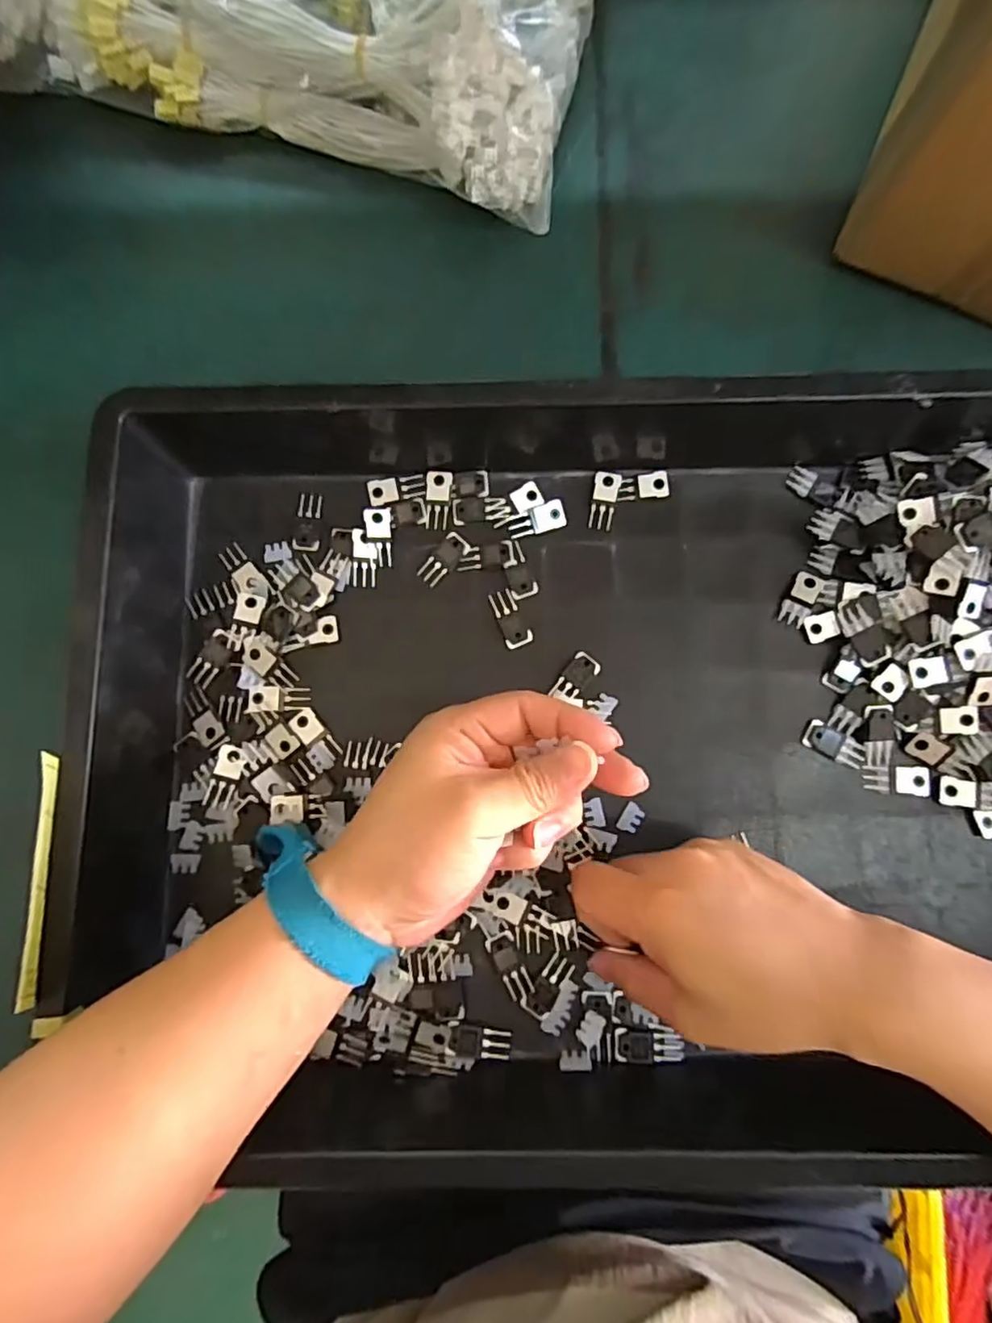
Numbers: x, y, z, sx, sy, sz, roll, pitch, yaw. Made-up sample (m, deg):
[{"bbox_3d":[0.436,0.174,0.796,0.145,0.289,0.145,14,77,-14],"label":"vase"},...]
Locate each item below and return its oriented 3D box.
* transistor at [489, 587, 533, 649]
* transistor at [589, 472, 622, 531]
[{"bbox_3d":[0.008,-0.025,0.366,0.015,0.004,0.035,-24,80,-3],"label":"transistor"},{"bbox_3d":[0.066,-0.097,0.374,0.015,0.004,0.035,11,92,3],"label":"transistor"}]

